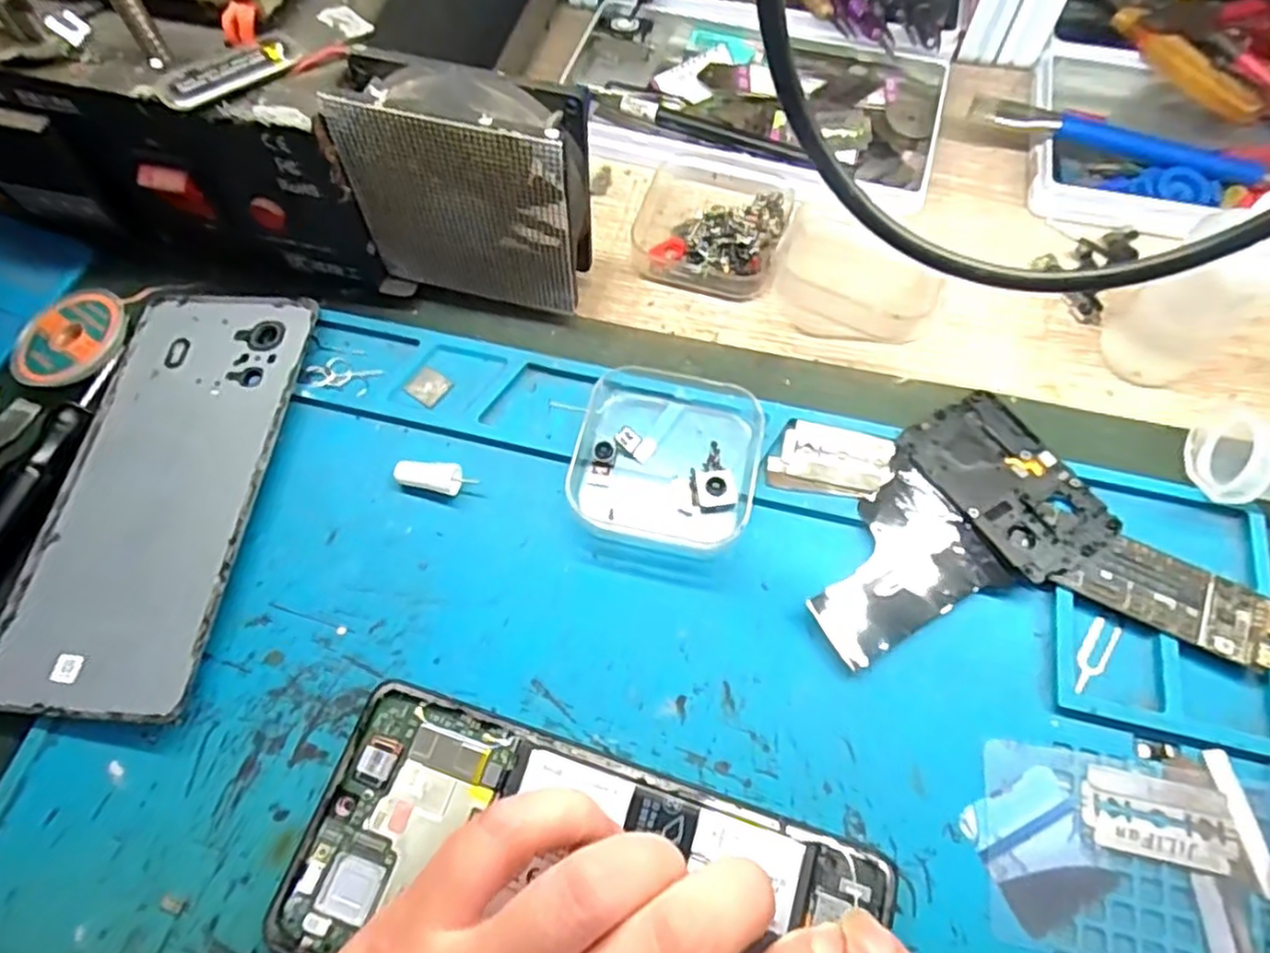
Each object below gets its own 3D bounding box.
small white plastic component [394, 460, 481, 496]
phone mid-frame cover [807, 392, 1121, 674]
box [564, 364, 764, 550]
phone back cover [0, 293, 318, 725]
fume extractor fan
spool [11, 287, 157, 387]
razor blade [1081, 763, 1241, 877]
[{"bbox_3d":[-0.071,0.001,0.258,0.027,0.010,0.010,12,65,7],"label":"small white plastic component"},{"bbox_3d":[0.103,0.018,0.248,0.106,0.010,0.066,-30,68,-12],"label":"phone mid-frame cover"},{"bbox_3d":[0.012,-0.009,0.260,0.063,0.015,0.067,11,65,6],"label":"box"},{"bbox_3d":[-0.165,0.001,0.256,0.070,0.010,0.158,5,65,4],"label":"phone back cover"},{"bbox_3d":[-0.056,-0.100,0.262,0.078,0.086,0.026,10,65,6],"label":"fume extractor fan"},{"bbox_3d":[-0.215,-0.055,0.277,0.039,0.008,0.048,14,66,8],"label":"spool"},{"bbox_3d":[0.153,0.100,0.211,0.041,0.004,0.022,12,66,7],"label":"razor blade"}]

